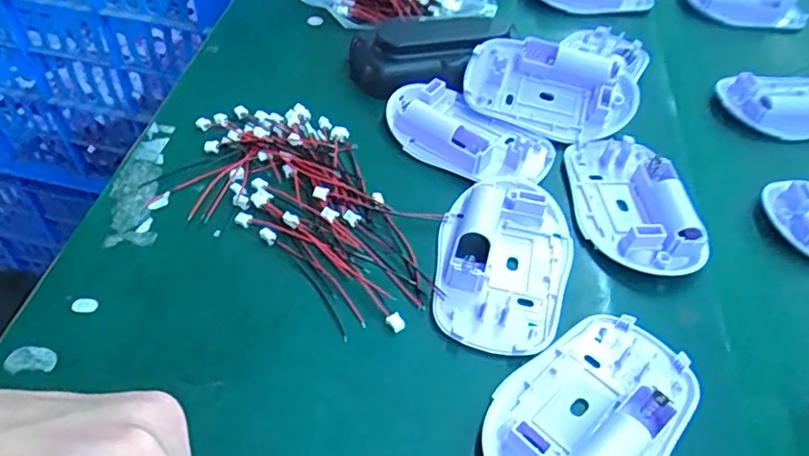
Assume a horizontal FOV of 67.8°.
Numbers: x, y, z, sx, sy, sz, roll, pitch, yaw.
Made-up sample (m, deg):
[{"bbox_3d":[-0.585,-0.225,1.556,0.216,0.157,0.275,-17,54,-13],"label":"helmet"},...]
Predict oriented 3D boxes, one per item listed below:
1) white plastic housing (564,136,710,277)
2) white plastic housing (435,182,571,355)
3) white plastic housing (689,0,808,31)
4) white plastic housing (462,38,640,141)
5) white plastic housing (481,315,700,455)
[{"bbox_3d":[0.113,-0.015,0.303,0.049,0.021,0.090,-2,49,-8],"label":"white plastic housing"},{"bbox_3d":[0.046,0.014,0.277,0.060,0.014,0.089,11,49,4],"label":"white plastic housing"},{"bbox_3d":[0.257,-0.167,0.457,0.088,0.027,0.036,16,49,8],"label":"white plastic housing"},{"bbox_3d":[0.083,-0.081,0.344,0.094,0.031,0.046,20,50,11],"label":"white plastic housing"},{"bbox_3d":[0.072,0.069,0.230,0.060,0.018,0.091,38,56,25],"label":"white plastic housing"}]

